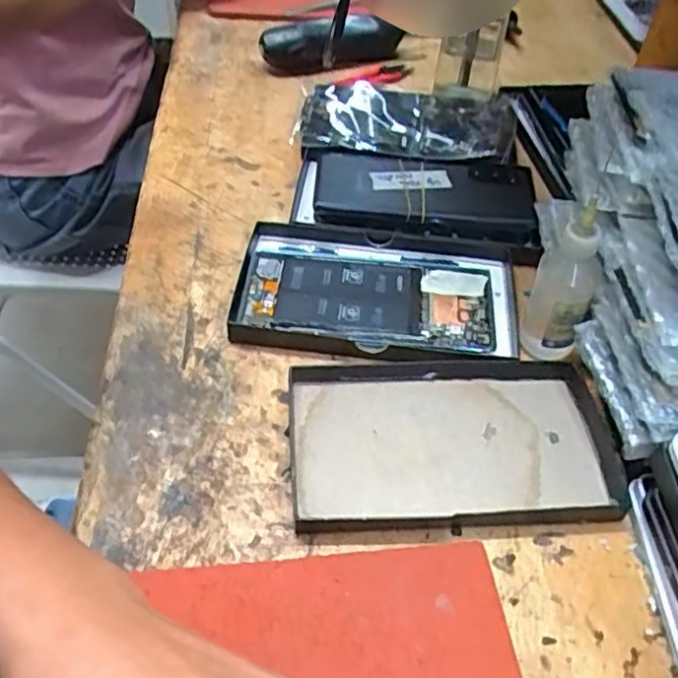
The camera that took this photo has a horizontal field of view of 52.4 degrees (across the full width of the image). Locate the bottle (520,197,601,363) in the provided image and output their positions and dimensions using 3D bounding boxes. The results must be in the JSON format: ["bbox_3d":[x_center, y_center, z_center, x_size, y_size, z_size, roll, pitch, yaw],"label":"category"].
[{"bbox_3d":[0.133,-0.035,0.403,0.033,0.095,0.042,17,49,13],"label":"bottle"}]

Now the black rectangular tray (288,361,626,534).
[{"bbox_3d":[0.060,0.054,0.375,0.170,0.015,0.101,-1,48,-4],"label":"black rectangular tray"}]

